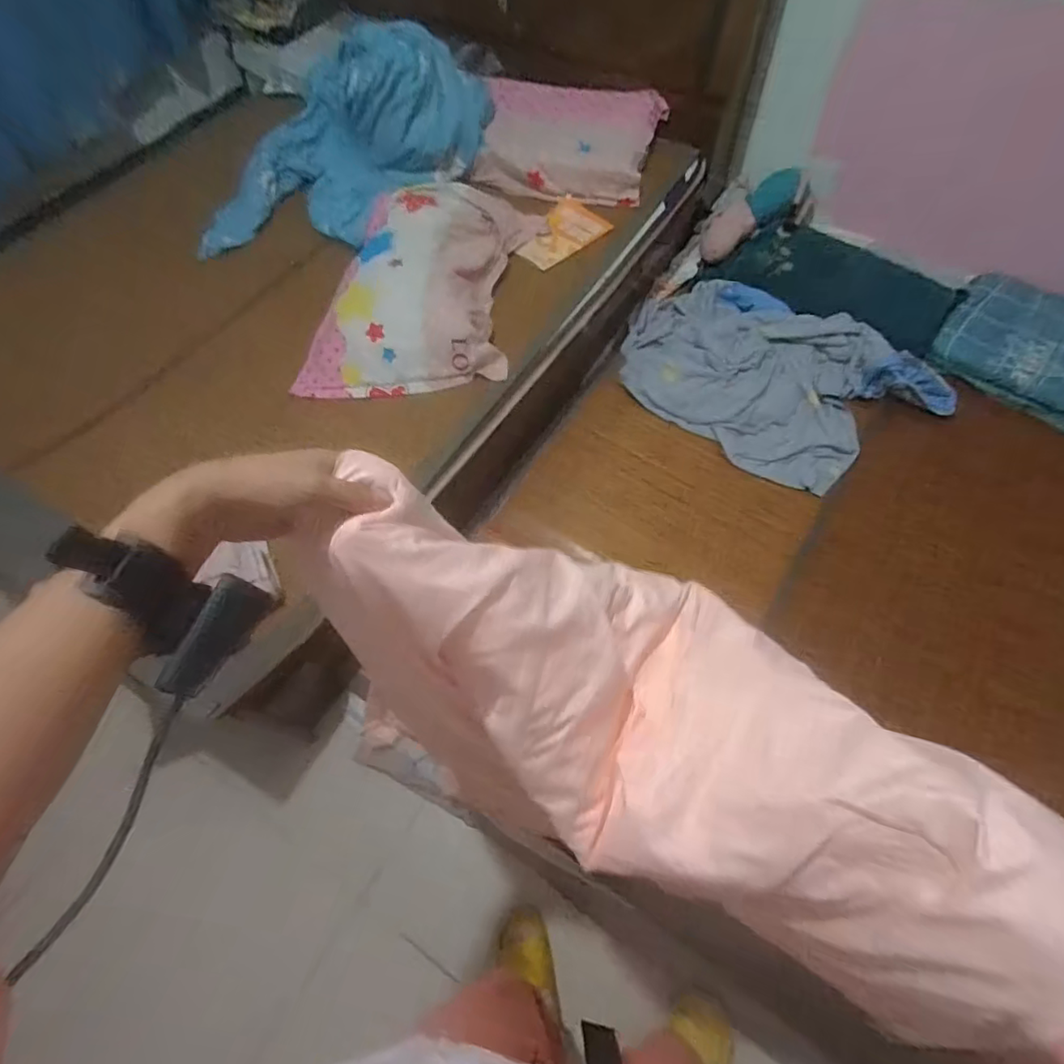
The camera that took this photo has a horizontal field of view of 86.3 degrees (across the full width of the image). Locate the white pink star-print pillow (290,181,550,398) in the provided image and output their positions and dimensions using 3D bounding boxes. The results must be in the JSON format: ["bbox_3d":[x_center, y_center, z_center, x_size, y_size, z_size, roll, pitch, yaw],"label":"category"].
[{"bbox_3d":[-0.253,-0.607,1.354,0.443,0.157,0.629,9,63,6],"label":"white pink star-print pillow"}]

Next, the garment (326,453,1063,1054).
[{"bbox_3d":[0.122,0.122,0.444,0.492,0.269,0.256,27,66,15],"label":"garment"}]

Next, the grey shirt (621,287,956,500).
[{"bbox_3d":[0.663,-0.435,1.567,0.828,0.152,0.511,30,67,16],"label":"grey shirt"}]

